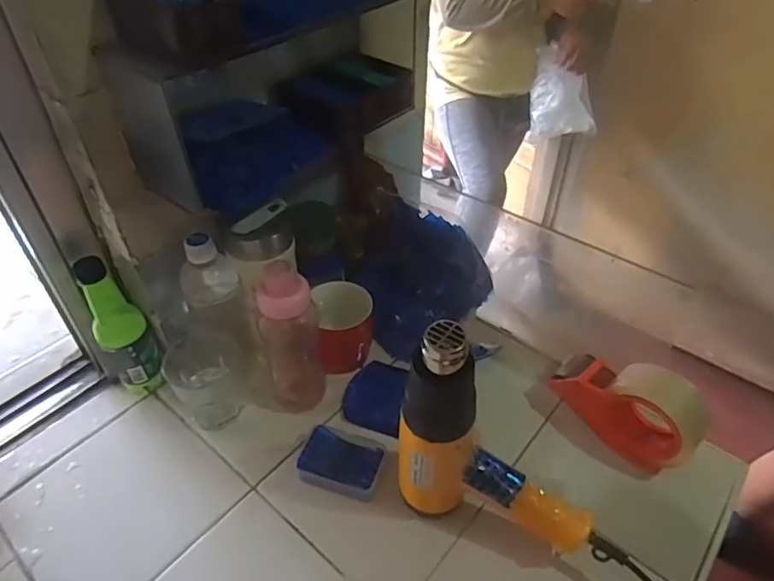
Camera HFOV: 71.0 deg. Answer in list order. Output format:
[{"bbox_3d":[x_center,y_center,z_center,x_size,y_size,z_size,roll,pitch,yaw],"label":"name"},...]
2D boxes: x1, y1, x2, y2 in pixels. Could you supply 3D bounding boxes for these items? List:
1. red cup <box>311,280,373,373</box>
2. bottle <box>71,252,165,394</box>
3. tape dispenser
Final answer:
[{"bbox_3d":[-0.053,0.047,0.694,0.069,0.093,0.070,0,43,0],"label":"red cup"},{"bbox_3d":[-0.310,0.050,0.639,0.061,0.190,0.046,-19,46,-20],"label":"bottle"},{"bbox_3d":[0.271,0.125,0.619,0.051,0.108,0.171,-31,51,-29],"label":"tape dispenser"}]

